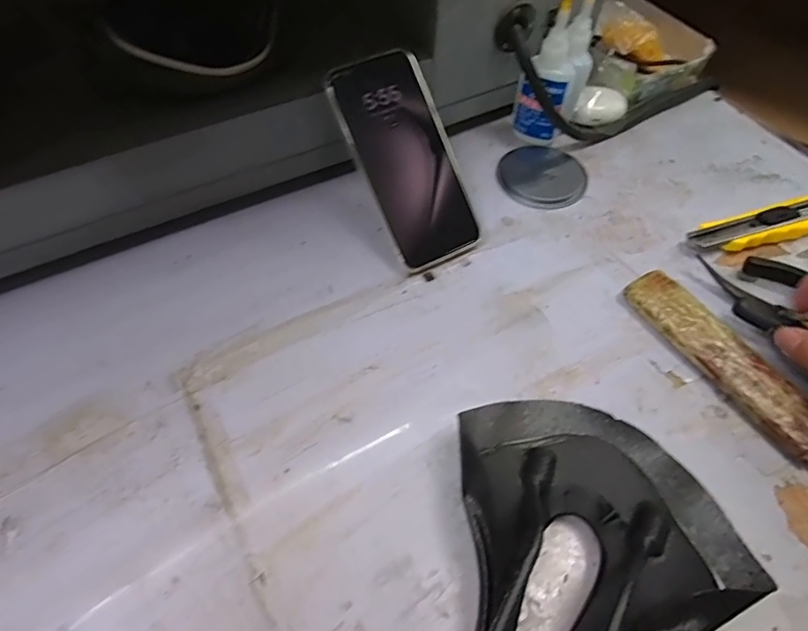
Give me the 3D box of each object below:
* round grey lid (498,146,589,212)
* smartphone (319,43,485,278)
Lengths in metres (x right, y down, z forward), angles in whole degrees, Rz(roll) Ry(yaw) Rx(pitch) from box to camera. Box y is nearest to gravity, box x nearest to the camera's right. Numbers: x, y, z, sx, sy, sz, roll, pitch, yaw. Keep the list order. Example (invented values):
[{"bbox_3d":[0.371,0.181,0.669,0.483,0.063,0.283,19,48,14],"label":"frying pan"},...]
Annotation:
[{"bbox_3d":[0.129,-0.131,0.475,0.079,0.009,0.084,1,58,-1],"label":"round grey lid"},{"bbox_3d":[0.004,-0.120,0.398,0.079,0.011,0.161,-26,99,-17],"label":"smartphone"}]

